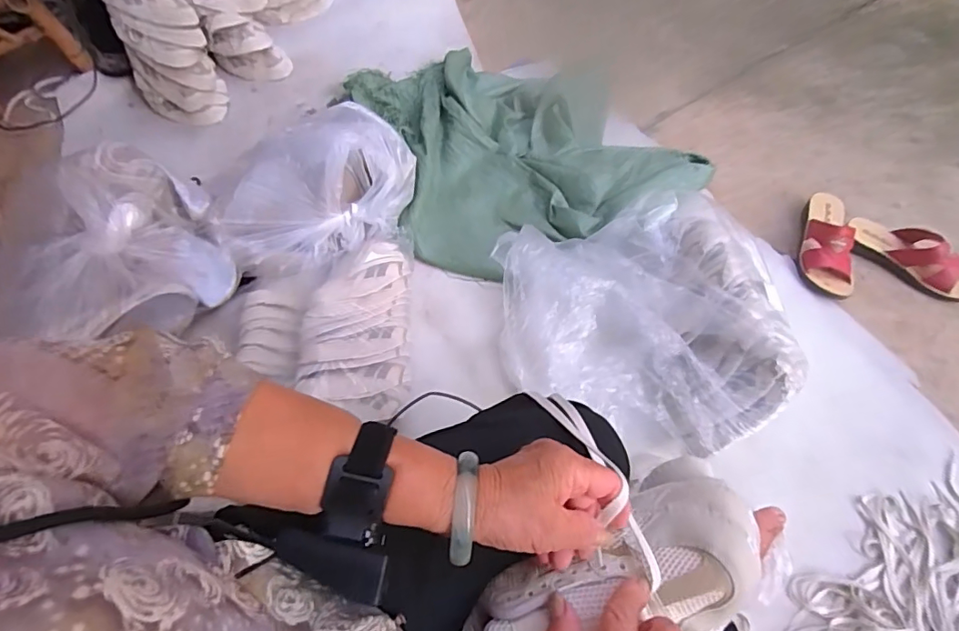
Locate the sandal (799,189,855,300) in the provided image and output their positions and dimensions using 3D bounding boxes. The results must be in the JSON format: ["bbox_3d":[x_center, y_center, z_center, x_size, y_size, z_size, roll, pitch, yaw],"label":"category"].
[{"bbox_3d":[0.662,-0.150,0.960,0.087,0.072,0.229,11,64,9],"label":"sandal"}]

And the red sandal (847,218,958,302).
[{"bbox_3d":[0.810,-0.118,0.938,0.232,0.073,0.073,38,71,20],"label":"red sandal"}]

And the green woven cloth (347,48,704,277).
[{"bbox_3d":[0.096,-0.384,1.067,0.615,0.112,0.626,-22,64,-5],"label":"green woven cloth"}]

